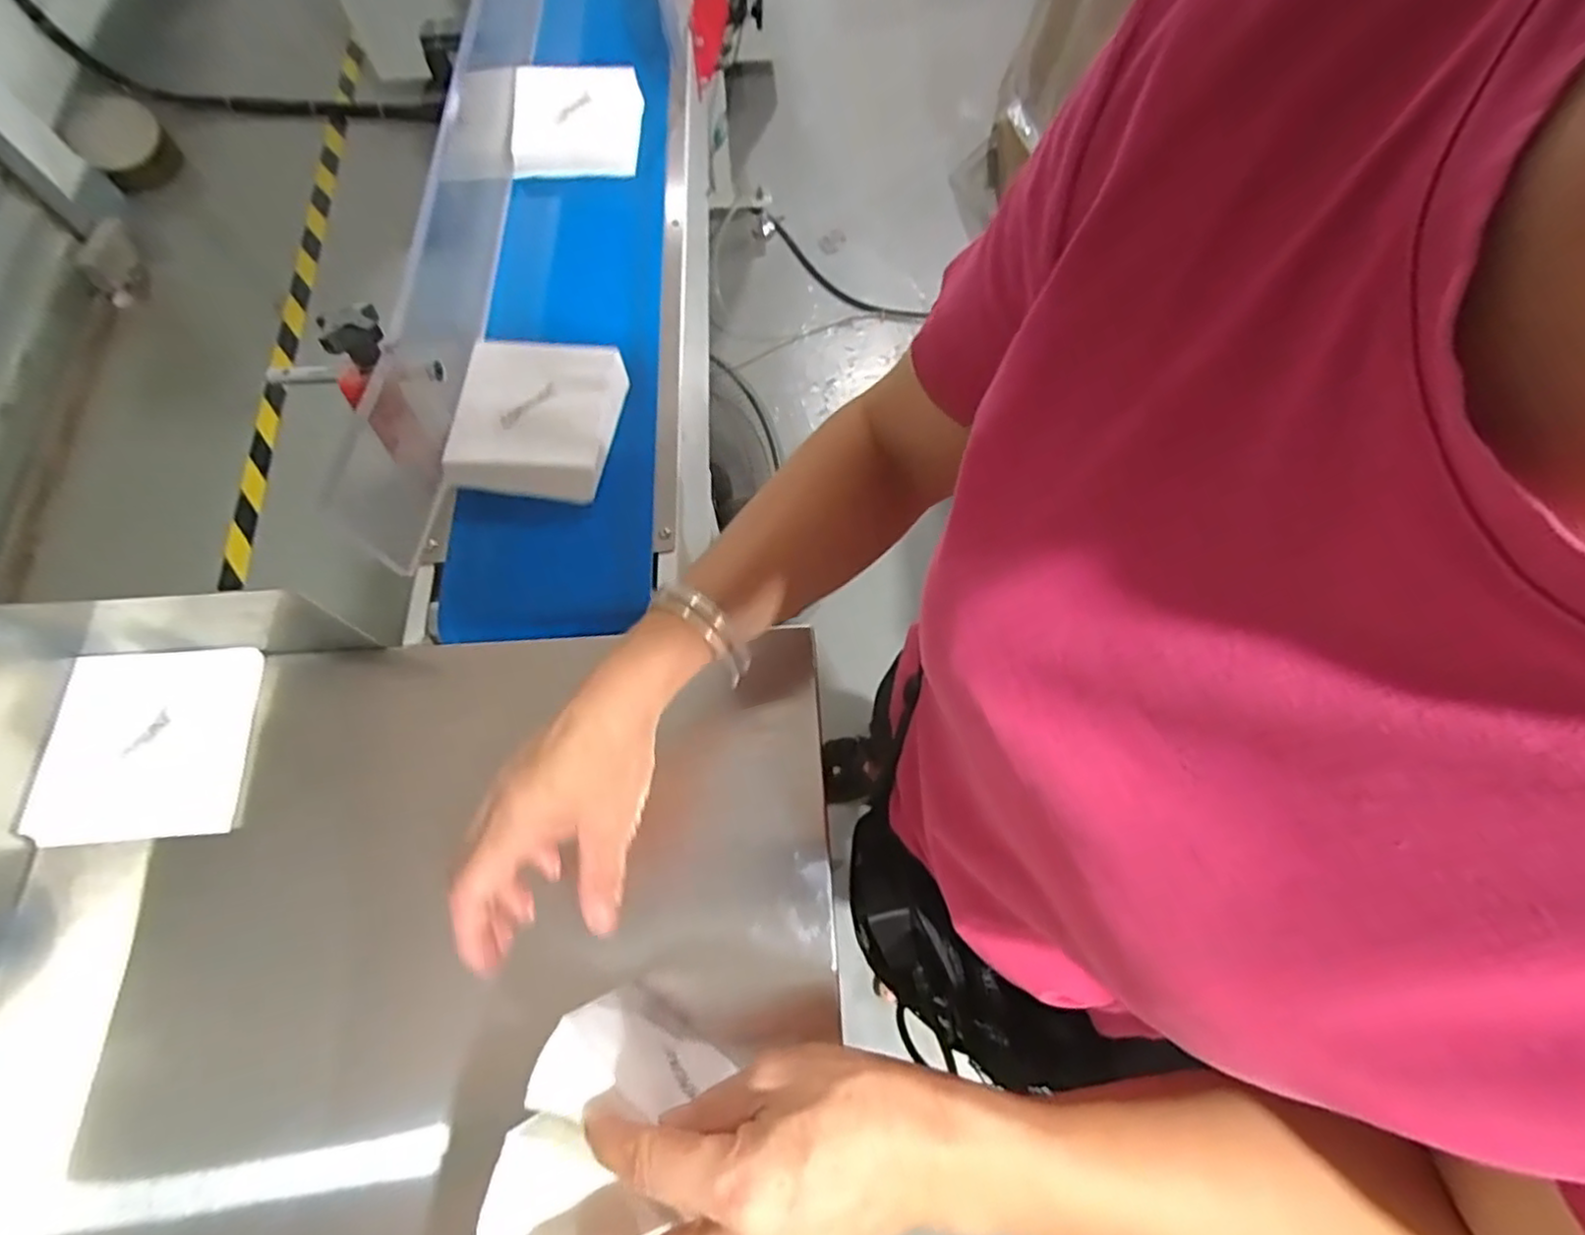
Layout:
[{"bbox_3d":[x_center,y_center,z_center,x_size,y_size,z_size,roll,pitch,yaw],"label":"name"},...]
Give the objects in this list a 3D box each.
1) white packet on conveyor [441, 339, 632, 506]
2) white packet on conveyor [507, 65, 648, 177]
[{"bbox_3d":[-0.200,-0.161,0.555,0.118,0.030,0.132,7,68,3],"label":"white packet on conveyor"},{"bbox_3d":[-0.218,-0.506,0.714,0.150,0.094,0.034,-29,59,-36],"label":"white packet on conveyor"}]

